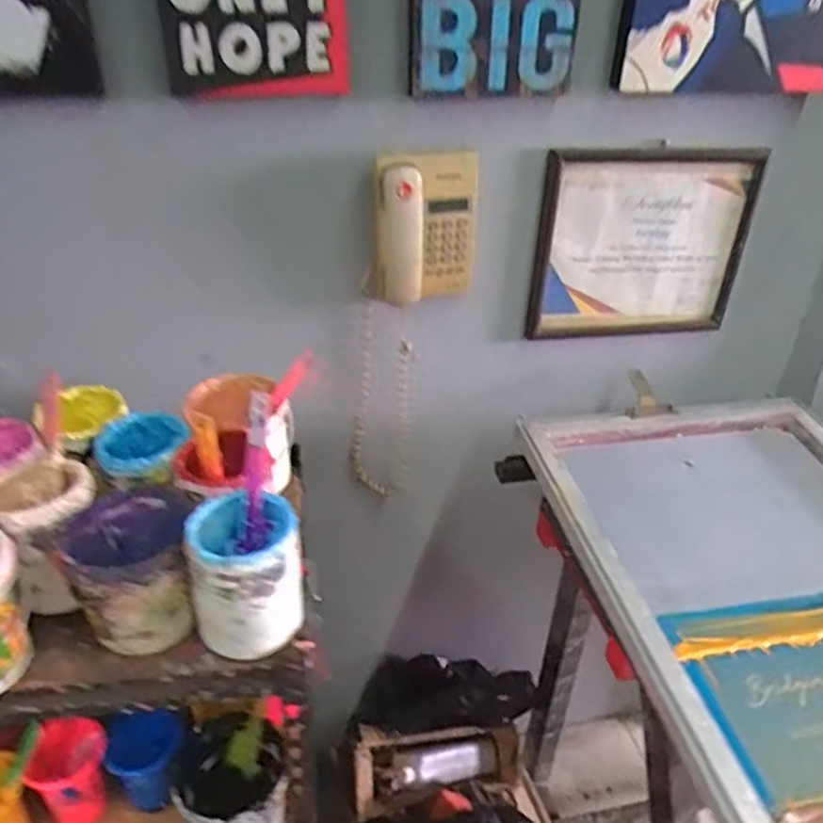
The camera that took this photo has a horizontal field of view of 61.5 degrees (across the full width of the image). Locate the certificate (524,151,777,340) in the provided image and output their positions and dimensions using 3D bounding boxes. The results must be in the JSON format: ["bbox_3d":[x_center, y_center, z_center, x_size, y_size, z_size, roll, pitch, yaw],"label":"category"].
[{"bbox_3d":[0.331,-0.234,0.996,0.323,0.266,0.019,-3,33,-11],"label":"certificate"}]

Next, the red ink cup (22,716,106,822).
[{"bbox_3d":[-0.402,0.428,0.816,0.079,0.150,0.079,3,32,-2],"label":"red ink cup"}]

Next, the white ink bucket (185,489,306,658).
[{"bbox_3d":[-0.166,0.164,0.696,0.102,0.135,0.101,3,32,-2],"label":"white ink bucket"}]

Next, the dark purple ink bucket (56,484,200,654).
[{"bbox_3d":[-0.296,0.160,0.730,0.121,0.117,0.148,-4,33,-13],"label":"dark purple ink bucket"}]

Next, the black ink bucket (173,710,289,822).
[{"bbox_3d":[-0.215,0.452,0.830,0.117,0.123,0.125,3,32,-2],"label":"black ink bucket"}]

